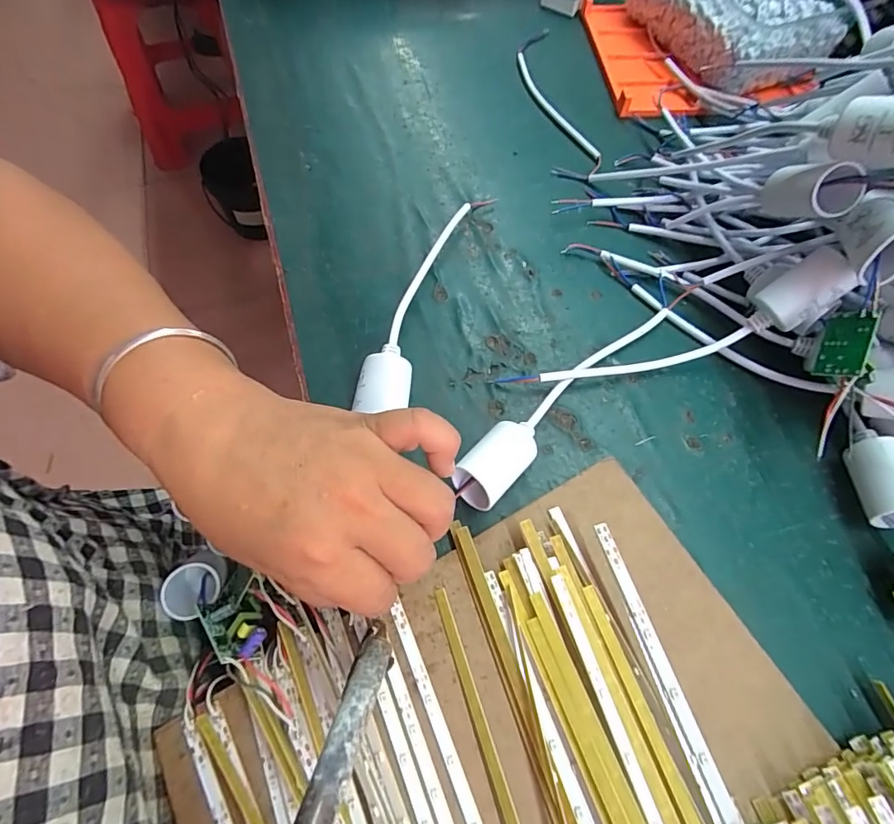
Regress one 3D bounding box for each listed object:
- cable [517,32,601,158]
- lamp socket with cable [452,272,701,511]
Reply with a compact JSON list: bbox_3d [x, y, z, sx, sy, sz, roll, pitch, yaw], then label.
[{"bbox_3d":[0.090,-0.282,0.422,0.039,0.005,0.181,-8,64,-4],"label":"cable"},{"bbox_3d":[0.080,-0.022,0.287,0.027,0.024,0.207,40,70,18],"label":"lamp socket with cable"}]

